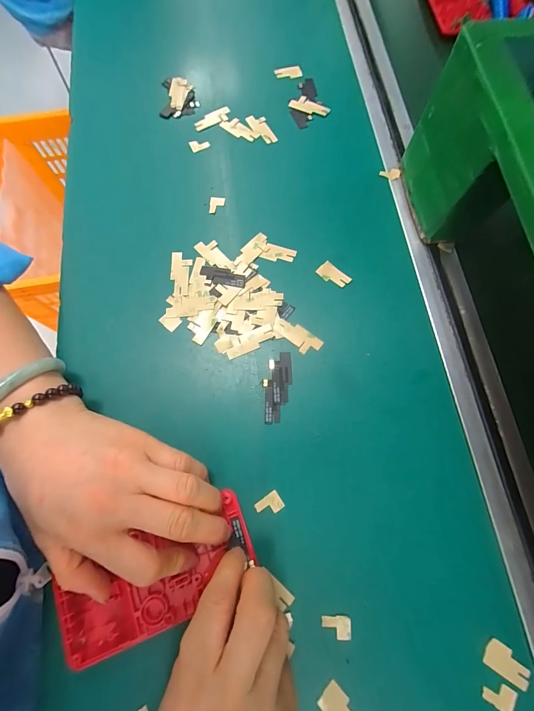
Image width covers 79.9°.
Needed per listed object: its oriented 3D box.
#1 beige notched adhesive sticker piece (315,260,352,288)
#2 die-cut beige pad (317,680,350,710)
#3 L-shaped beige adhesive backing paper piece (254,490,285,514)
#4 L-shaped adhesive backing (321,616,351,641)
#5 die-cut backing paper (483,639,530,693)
[{"bbox_3d":[0.057,-0.068,0.273,0.028,0.004,0.015,41,78,11],"label":"beige notched adhesive sticker piece"},{"bbox_3d":[0.045,0.214,0.190,0.015,0.004,0.029,-41,78,-11],"label":"die-cut beige pad"},{"bbox_3d":[0.002,0.106,0.224,0.018,0.004,0.013,-33,77,-9],"label":"L-shaped beige adhesive backing paper piece"},{"bbox_3d":[0.044,0.174,0.203,0.018,0.004,0.013,1,74,0],"label":"L-shaped adhesive backing"},{"bbox_3d":[0.150,0.191,0.196,0.027,0.004,0.016,33,76,9],"label":"die-cut backing paper"}]

